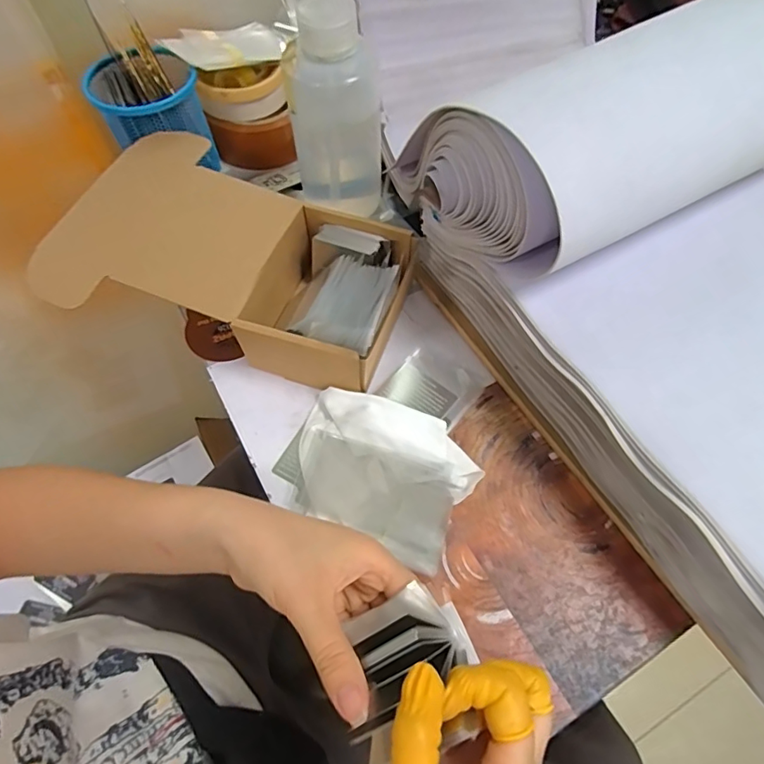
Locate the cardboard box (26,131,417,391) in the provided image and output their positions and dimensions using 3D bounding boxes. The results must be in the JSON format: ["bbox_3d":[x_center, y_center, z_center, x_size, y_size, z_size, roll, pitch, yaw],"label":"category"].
[{"bbox_3d":[-0.108,-0.093,0.394,0.257,0.079,0.180,15,63,9],"label":"cardboard box"}]

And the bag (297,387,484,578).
[{"bbox_3d":[-0.003,0.057,0.345,0.125,0.021,0.094,25,65,14],"label":"bag"}]

